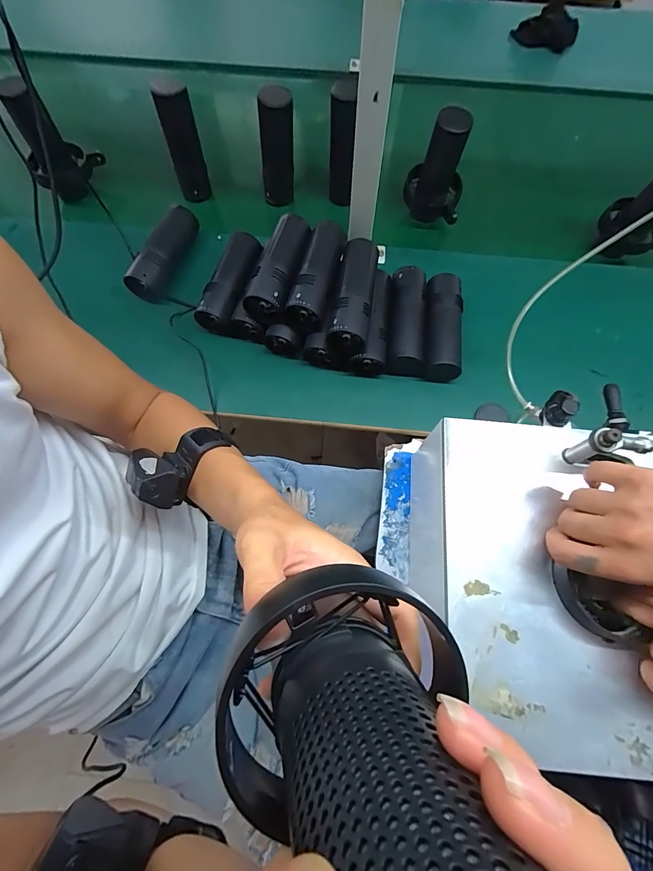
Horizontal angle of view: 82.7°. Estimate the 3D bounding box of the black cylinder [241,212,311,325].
[{"bbox_3d":[-0.068,-0.253,0.550,0.064,0.046,0.167,12,72,4],"label":"black cylinder"}]

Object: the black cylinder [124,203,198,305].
[{"bbox_3d":[-0.266,-0.304,0.618,0.060,0.059,0.170,16,72,6],"label":"black cylinder"}]

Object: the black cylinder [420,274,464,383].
[{"bbox_3d":[0.173,-0.166,0.571,0.057,0.053,0.160,6,71,2],"label":"black cylinder"}]

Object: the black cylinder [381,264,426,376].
[{"bbox_3d":[0.121,-0.177,0.574,0.055,0.059,0.166,6,71,2],"label":"black cylinder"}]

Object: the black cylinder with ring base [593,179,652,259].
[{"bbox_3d":[0.535,-0.368,0.602,0.106,0.152,0.090,9,71,3],"label":"black cylinder with ring base"}]

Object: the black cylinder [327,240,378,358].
[{"bbox_3d":[0.040,-0.205,0.543,0.055,0.064,0.166,9,71,3],"label":"black cylinder"}]

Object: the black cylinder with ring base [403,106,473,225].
[{"bbox_3d":[0.188,-0.442,0.611,0.097,0.165,0.079,20,72,7],"label":"black cylinder with ring base"}]

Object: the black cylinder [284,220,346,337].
[{"bbox_3d":[-0.015,-0.238,0.548,0.060,0.057,0.165,12,72,4],"label":"black cylinder"}]

